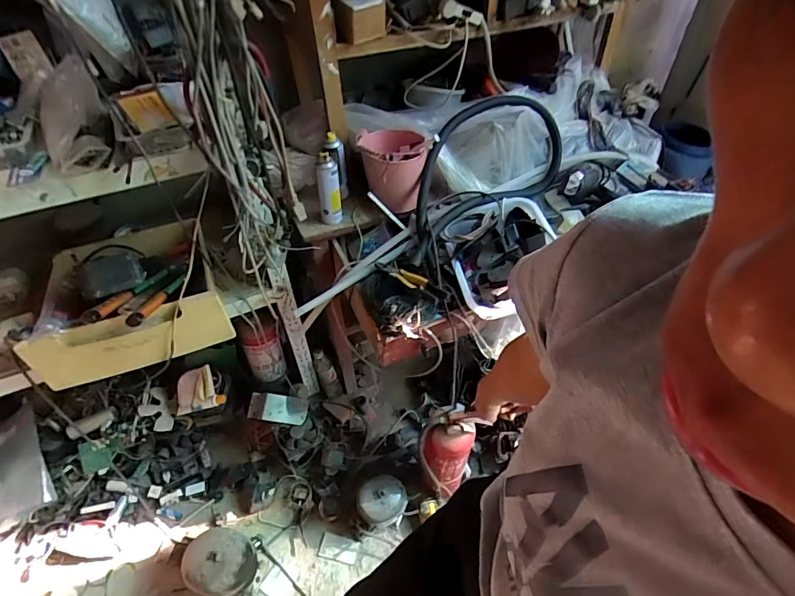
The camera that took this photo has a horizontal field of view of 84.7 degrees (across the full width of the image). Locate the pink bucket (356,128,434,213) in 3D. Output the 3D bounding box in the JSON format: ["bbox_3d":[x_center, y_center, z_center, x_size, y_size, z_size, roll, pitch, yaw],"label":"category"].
[{"bbox_3d":[-0.012,-0.337,1.118,0.162,0.169,0.187,-8,46,-6],"label":"pink bucket"}]

